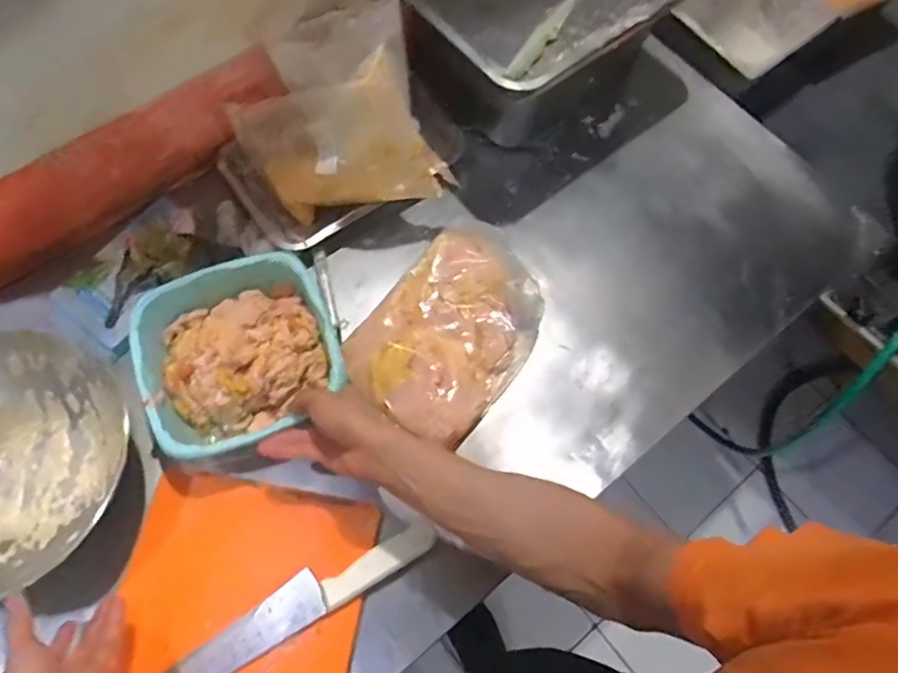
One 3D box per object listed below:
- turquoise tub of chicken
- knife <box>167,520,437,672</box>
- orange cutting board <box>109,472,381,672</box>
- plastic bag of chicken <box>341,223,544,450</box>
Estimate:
[{"bbox_3d":[-0.230,0.022,0.644,0.200,0.078,0.199,-21,66,-14],"label":"turquoise tub of chicken"},{"bbox_3d":[-0.170,0.282,0.590,0.334,0.023,0.047,-26,68,-16],"label":"knife"},{"bbox_3d":[-0.224,0.326,0.579,0.240,0.015,0.346,12,69,-4],"label":"orange cutting board"},{"bbox_3d":[0.008,-0.015,0.708,0.178,0.044,0.257,34,66,13],"label":"plastic bag of chicken"}]

